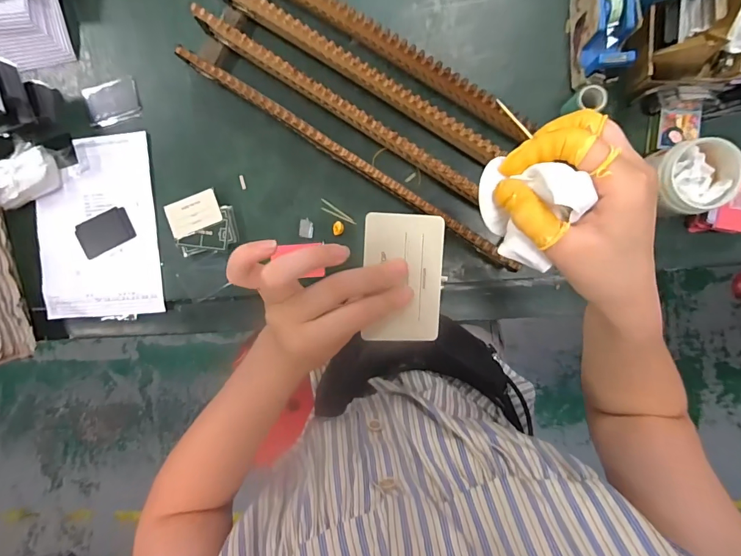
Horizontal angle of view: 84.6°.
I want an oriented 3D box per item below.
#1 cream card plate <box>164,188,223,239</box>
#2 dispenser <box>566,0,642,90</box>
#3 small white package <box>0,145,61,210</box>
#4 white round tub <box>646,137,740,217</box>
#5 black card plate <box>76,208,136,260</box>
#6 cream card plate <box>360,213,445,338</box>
[{"bbox_3d":[-0.283,-0.104,0.652,0.083,0.005,0.059,-21,85,-1],"label":"cream card plate"},{"bbox_3d":[0.316,-0.339,0.556,0.060,0.090,0.139,-4,94,5],"label":"dispenser"},{"bbox_3d":[-0.574,-0.162,0.668,0.114,0.030,0.074,-17,92,6],"label":"small white package"},{"bbox_3d":[0.436,-0.136,0.565,0.098,0.102,0.094,0,94,5],"label":"white round tub"},{"bbox_3d":[-0.457,-0.079,0.703,0.098,0.008,0.059,-24,91,6],"label":"black card plate"},{"bbox_3d":[0.022,0.000,0.273,0.054,0.004,0.084,1,97,-10],"label":"cream card plate"}]

